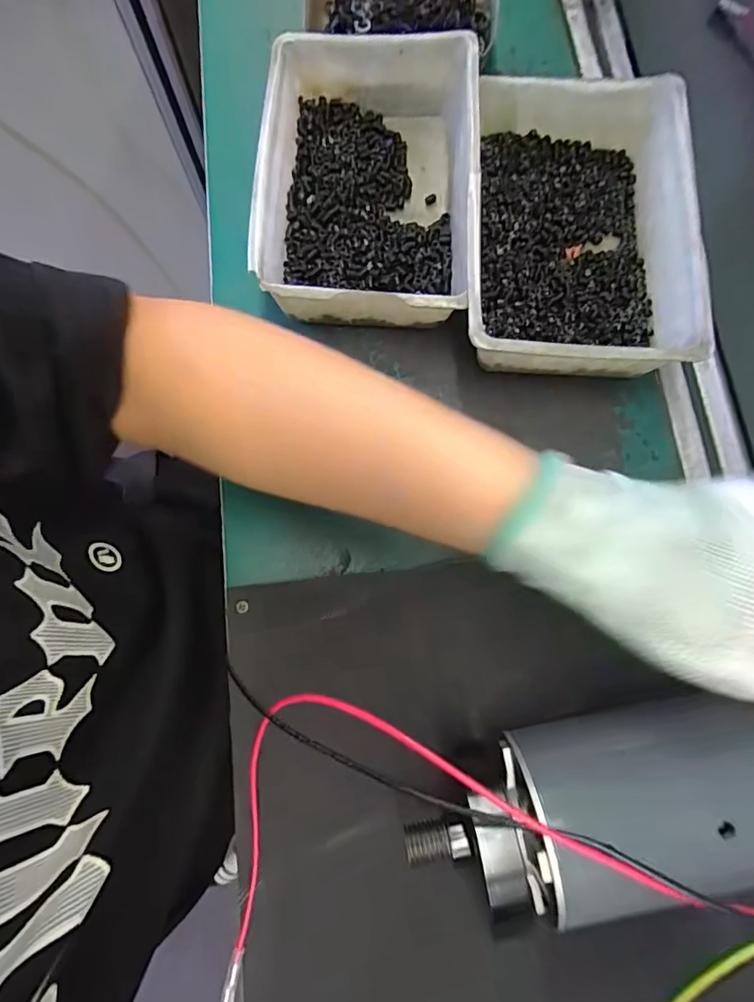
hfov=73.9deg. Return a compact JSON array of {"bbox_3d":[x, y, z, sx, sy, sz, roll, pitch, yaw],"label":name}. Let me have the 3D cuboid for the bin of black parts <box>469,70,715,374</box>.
[{"bbox_3d":[0.127,-0.175,0.329,0.140,0.048,0.203,3,76,0],"label":"bin of black parts"}]

